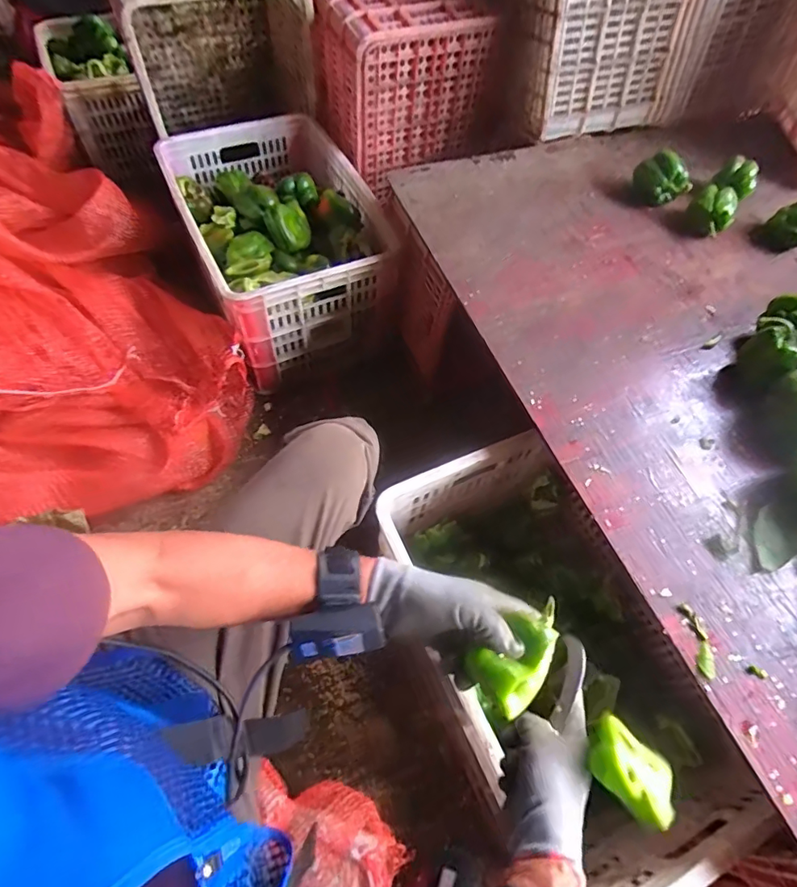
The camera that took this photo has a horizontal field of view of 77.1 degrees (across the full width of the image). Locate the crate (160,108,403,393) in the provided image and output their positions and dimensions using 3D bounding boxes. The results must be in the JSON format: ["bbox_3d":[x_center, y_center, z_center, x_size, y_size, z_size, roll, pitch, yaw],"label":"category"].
[{"bbox_3d":[-0.246,-0.465,1.125,0.382,0.237,0.605,-24,66,-12],"label":"crate"}]

